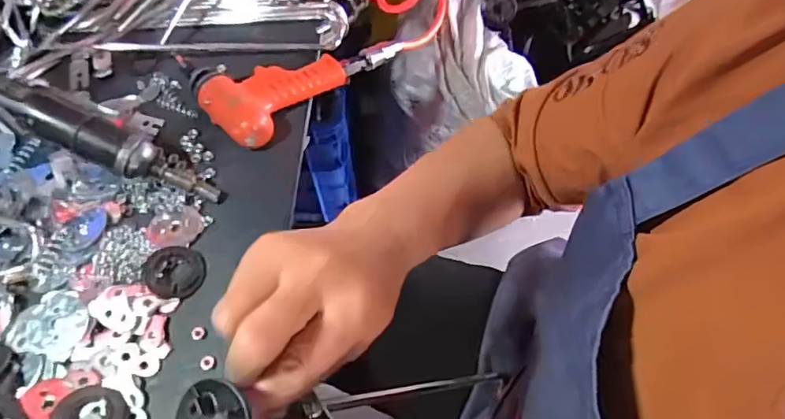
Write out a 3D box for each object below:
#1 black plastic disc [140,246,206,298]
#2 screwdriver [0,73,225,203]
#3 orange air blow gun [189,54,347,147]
[{"bbox_3d":[-0.190,0.053,0.453,0.053,0.010,0.046,-9,58,-3],"label":"black plastic disc"},{"bbox_3d":[-0.254,-0.061,0.473,0.211,0.033,0.041,28,60,-13],"label":"screwdriver"},{"bbox_3d":[-0.138,-0.135,0.559,0.120,0.044,0.139,35,65,22],"label":"orange air blow gun"}]

